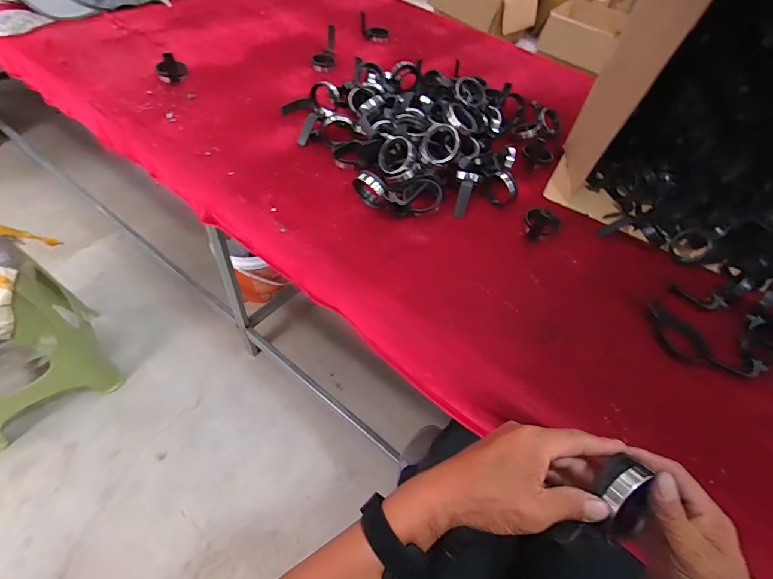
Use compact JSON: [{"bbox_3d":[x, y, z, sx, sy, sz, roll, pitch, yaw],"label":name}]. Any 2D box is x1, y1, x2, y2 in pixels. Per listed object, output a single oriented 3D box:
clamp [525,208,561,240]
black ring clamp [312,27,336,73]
[{"bbox_3d":[0.284,-0.122,0.707,0.062,0.039,0.063,6,53,-5],"label":"clamp"},{"bbox_3d":[-0.156,-0.595,0.983,0.057,0.076,0.084,2,54,-8],"label":"black ring clamp"}]

